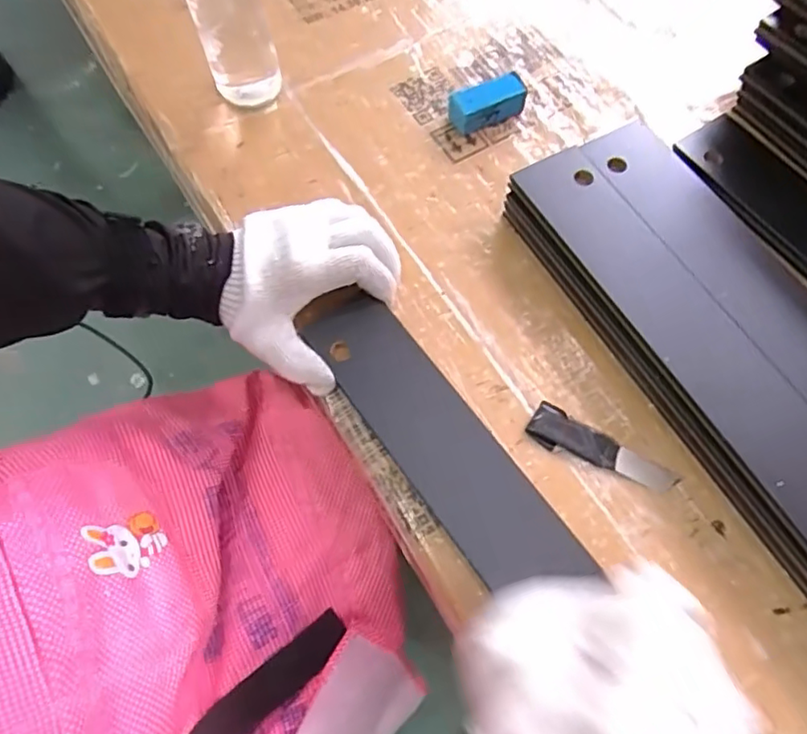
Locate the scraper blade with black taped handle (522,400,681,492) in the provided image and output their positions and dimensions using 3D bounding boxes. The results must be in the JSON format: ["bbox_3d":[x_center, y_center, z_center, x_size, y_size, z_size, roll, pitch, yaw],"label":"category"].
[{"bbox_3d":[0.132,0.058,0.400,0.100,0.004,0.027,30,71,12],"label":"scraper blade with black taped handle"}]

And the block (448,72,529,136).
[{"bbox_3d":[0.071,-0.218,0.498,0.068,0.029,0.026,-21,69,-8],"label":"block"}]

